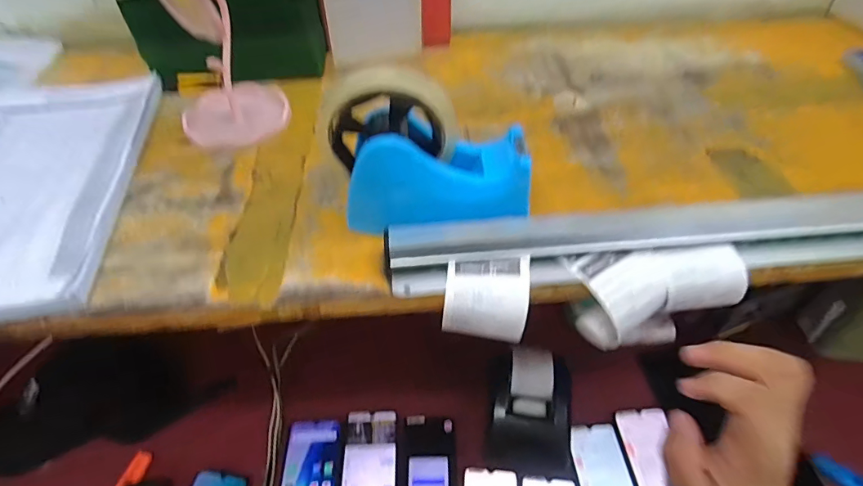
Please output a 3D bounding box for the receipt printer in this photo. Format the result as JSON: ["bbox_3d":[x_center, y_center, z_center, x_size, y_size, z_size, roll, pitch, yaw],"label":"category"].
[{"bbox_3d":[0.133,0.231,0.633,0.108,0.085,0.137,1,47,3],"label":"receipt printer"}]

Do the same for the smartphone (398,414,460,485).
[{"bbox_3d":[-0.004,0.316,0.617,0.080,0.006,0.162,-2,47,0],"label":"smartphone"}]

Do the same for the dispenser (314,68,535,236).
[{"bbox_3d":[0.002,-0.059,0.322,0.144,0.107,0.056,-6,47,-4],"label":"dispenser"}]

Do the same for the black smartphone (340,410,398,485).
[{"bbox_3d":[-0.085,0.312,0.624,0.076,0.004,0.169,-3,47,0],"label":"black smartphone"}]

